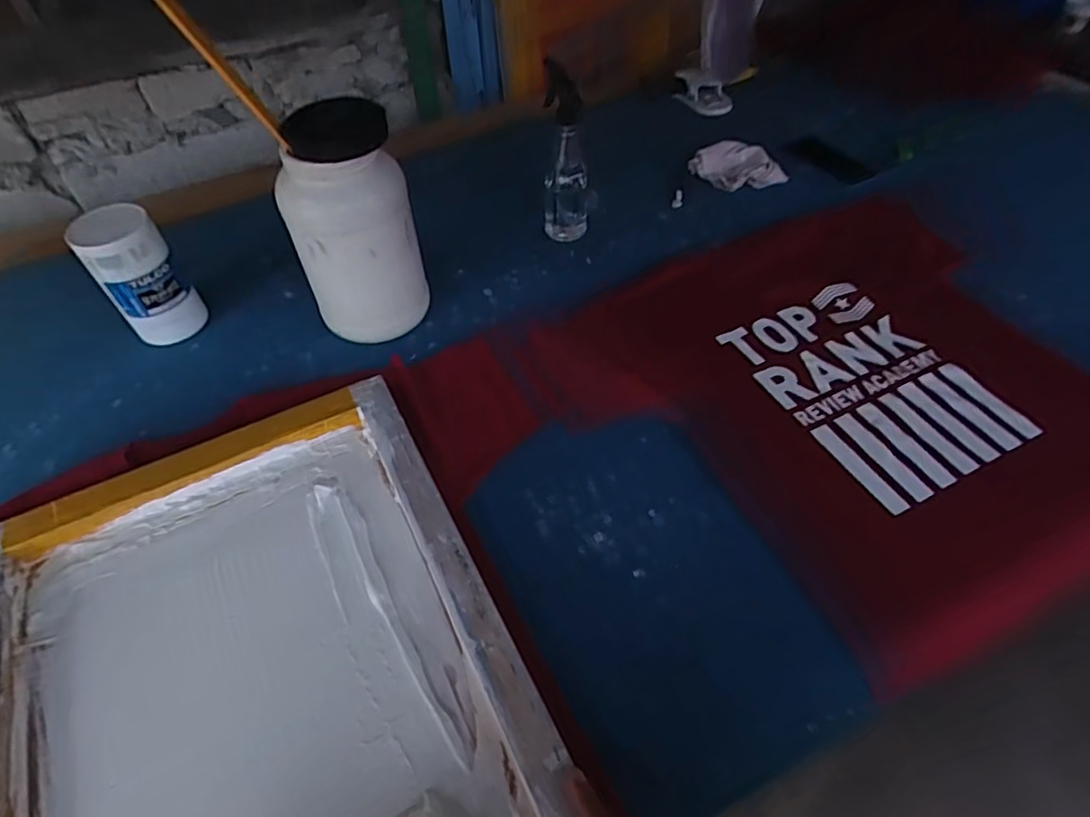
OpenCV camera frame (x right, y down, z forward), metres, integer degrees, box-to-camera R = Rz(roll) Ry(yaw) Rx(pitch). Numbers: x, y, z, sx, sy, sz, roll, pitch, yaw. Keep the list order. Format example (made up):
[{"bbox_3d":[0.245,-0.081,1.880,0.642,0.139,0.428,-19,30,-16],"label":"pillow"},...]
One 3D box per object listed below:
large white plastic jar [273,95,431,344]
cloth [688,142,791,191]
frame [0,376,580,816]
[{"bbox_3d":[-0.241,-0.219,0.769,0.146,0.272,0.141,-1,50,2],"label":"large white plastic jar"},{"bbox_3d":[0.347,-0.437,1.088,0.140,0.033,0.127,-17,52,-11],"label":"cloth"},{"bbox_3d":[-0.269,0.258,0.537,0.456,0.062,0.609,-23,54,-15],"label":"frame"}]

